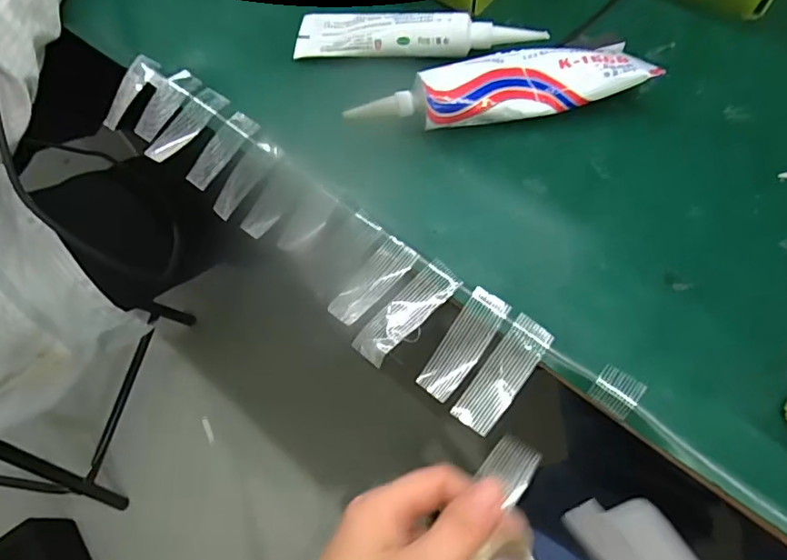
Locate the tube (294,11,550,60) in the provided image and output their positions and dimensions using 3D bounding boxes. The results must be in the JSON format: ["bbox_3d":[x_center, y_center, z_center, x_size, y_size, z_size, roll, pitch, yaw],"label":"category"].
[{"bbox_3d":[0.014,-0.154,0.334,0.152,0.026,0.033,6,65,5],"label":"tube"}]

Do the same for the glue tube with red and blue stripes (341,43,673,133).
[{"bbox_3d":[0.061,-0.108,0.305,0.166,0.028,0.045,-14,65,-5],"label":"glue tube with red and blue stripes"}]

